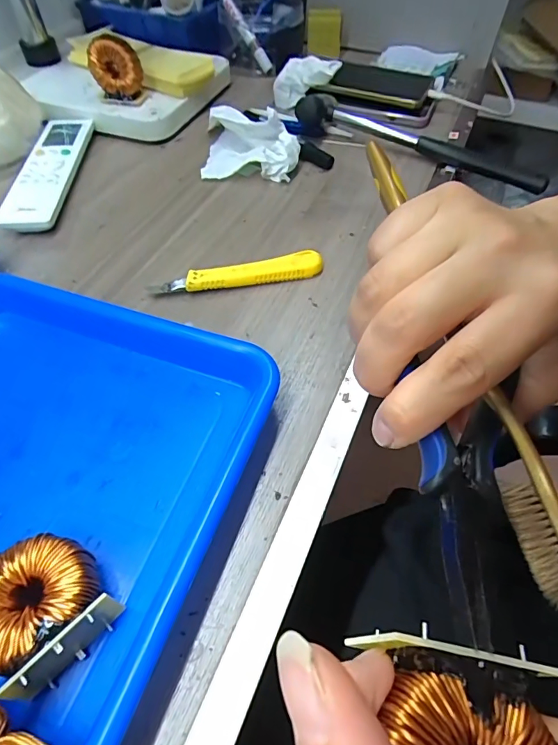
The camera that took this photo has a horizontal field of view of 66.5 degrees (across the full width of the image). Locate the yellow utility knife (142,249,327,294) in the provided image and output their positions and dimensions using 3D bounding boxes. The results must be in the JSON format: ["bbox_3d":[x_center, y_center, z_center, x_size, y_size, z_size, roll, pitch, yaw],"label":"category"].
[{"bbox_3d":[-0.033,-0.079,0.345,0.137,0.018,0.018,-8,55,-9],"label":"yellow utility knife"}]

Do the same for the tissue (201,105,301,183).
[{"bbox_3d":[-0.030,-0.240,0.450,0.103,0.043,0.076,7,54,2],"label":"tissue"}]

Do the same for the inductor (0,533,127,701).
[{"bbox_3d":[-0.111,0.109,0.199,0.054,0.029,0.054,-2,51,2],"label":"inductor"}]

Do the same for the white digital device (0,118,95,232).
[{"bbox_3d":[-0.233,-0.207,0.434,0.052,0.018,0.195,-2,54,-4],"label":"white digital device"}]

